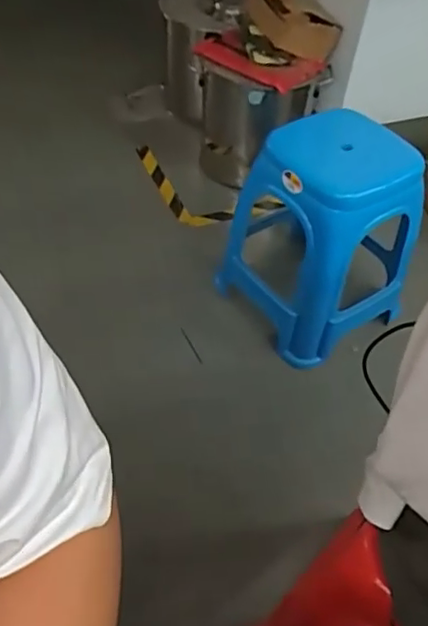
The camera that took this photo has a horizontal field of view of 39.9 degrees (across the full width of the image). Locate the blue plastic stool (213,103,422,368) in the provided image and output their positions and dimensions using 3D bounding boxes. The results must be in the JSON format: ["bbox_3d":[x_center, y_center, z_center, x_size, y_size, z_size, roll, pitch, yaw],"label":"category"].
[{"bbox_3d":[0.250,-0.186,1.356,0.328,0.449,0.357,-29,57,-26],"label":"blue plastic stool"}]

